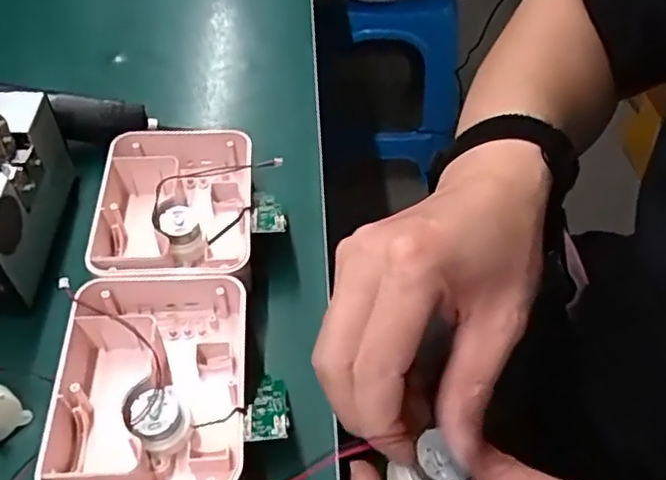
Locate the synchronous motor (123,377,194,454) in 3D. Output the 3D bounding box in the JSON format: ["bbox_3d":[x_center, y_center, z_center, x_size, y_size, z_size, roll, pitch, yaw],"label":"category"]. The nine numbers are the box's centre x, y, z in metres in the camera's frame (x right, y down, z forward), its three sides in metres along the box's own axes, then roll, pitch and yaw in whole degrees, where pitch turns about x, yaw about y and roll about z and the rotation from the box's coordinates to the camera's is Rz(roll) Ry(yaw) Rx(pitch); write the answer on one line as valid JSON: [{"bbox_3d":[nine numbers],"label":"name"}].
[{"bbox_3d":[-0.093,0.094,0.330,0.028,0.028,0.032,-28,57,-19],"label":"synchronous motor"}]

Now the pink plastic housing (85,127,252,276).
[{"bbox_3d":[-0.105,-0.011,0.435,0.098,0.070,0.125,-4,52,-2],"label":"pink plastic housing"}]

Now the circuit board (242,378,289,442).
[{"bbox_3d":[-0.034,0.090,0.338,0.023,0.010,0.058,-1,14,0],"label":"circuit board"}]

